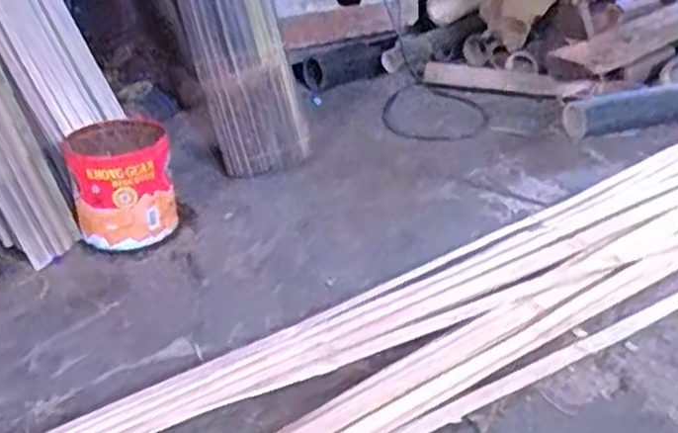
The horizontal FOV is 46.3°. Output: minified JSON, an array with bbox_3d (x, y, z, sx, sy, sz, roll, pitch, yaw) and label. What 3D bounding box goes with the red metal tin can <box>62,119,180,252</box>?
[{"bbox_3d":[-0.341,-0.052,1.251,0.146,0.150,0.192,-12,32,-14],"label":"red metal tin can"}]

